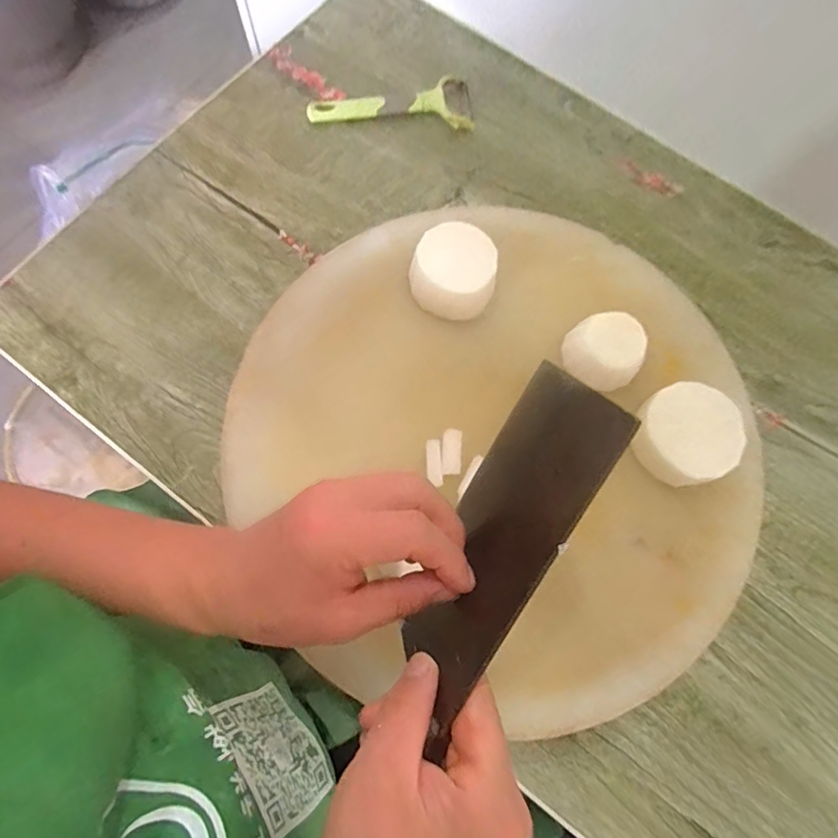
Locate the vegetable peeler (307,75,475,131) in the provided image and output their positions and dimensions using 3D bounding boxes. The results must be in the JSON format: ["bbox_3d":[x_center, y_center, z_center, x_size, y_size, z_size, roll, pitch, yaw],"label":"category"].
[{"bbox_3d":[-0.027,-0.317,0.510,0.160,0.015,0.055,1,74,-2],"label":"vegetable peeler"}]

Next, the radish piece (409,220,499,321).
[{"bbox_3d":[0.029,-0.118,0.409,0.067,0.037,0.069,11,74,1],"label":"radish piece"}]

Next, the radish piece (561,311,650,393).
[{"bbox_3d":[0.142,-0.052,0.395,0.052,0.034,0.060,-43,80,-12],"label":"radish piece"}]

